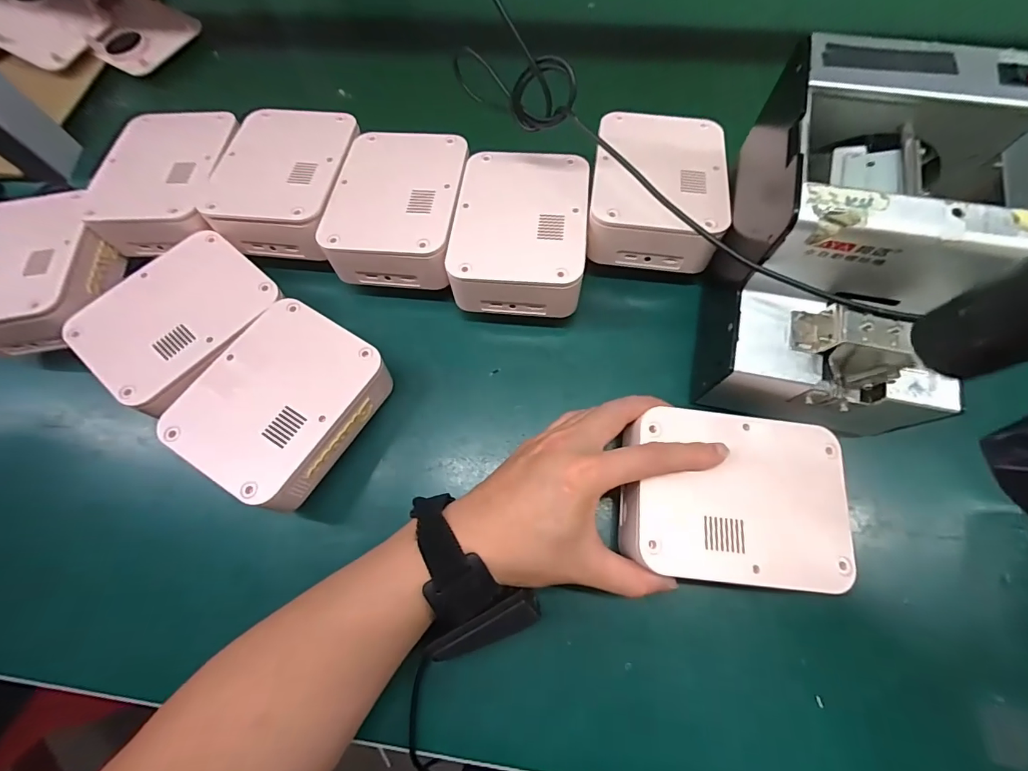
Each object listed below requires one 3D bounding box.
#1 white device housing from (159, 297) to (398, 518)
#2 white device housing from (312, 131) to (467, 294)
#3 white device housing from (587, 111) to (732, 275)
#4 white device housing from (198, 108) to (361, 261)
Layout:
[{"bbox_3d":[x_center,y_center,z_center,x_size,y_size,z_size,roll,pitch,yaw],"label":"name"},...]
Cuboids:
[{"bbox_3d":[-0.159,0.013,0.327,0.098,0.062,0.123,30,74,13],"label":"white device housing"},{"bbox_3d":[-0.090,-0.146,0.363,0.096,0.038,0.129,5,70,5],"label":"white device housing"},{"bbox_3d":[0.111,-0.158,0.355,0.100,0.038,0.134,9,71,6],"label":"white device housing"},{"bbox_3d":[-0.189,-0.171,0.374,0.101,0.042,0.130,6,70,5],"label":"white device housing"}]

